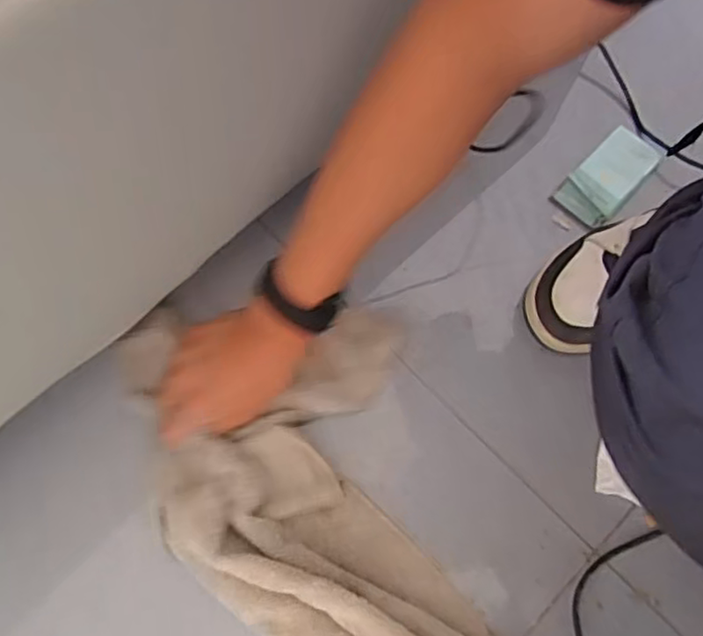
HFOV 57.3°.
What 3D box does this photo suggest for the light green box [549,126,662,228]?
[{"bbox_3d":[0.268,-0.150,0.668,0.058,0.014,0.124,43,75,13],"label":"light green box"}]

